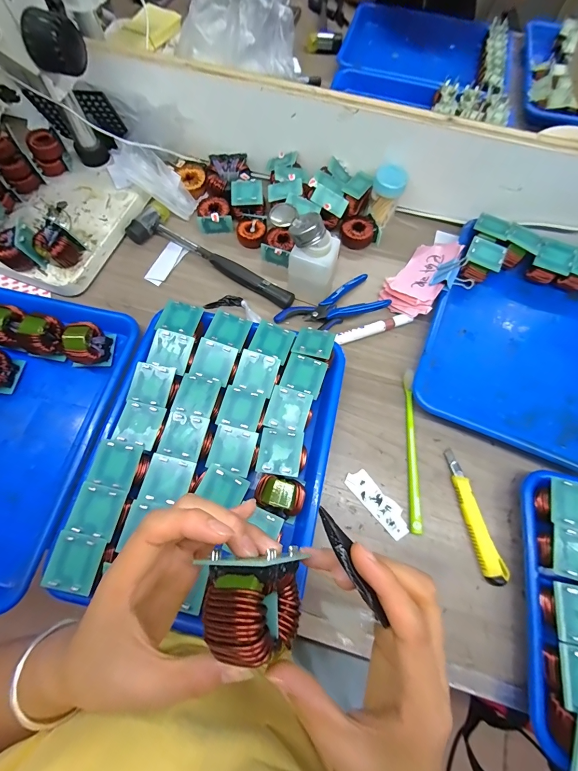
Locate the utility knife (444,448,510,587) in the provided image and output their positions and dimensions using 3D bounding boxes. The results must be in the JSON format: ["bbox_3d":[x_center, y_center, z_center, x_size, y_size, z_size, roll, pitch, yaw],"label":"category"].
[{"bbox_3d":[0.204,0.140,0.363,0.023,0.012,0.138,-9,70,-5],"label":"utility knife"}]

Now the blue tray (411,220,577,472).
[{"bbox_3d":[0.309,-0.049,0.431,0.250,0.031,0.285,24,68,9],"label":"blue tray"}]

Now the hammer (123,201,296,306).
[{"bbox_3d":[-0.109,-0.182,0.474,0.266,0.035,0.067,32,71,10],"label":"hammer"}]

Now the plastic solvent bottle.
[{"bbox_3d":[0.022,-0.165,0.416,0.078,0.092,0.061,13,69,3],"label":"plastic solvent bottle"}]

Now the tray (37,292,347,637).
[{"bbox_3d":[-0.078,0.065,0.359,0.243,0.048,0.314,13,69,3],"label":"tray"}]

